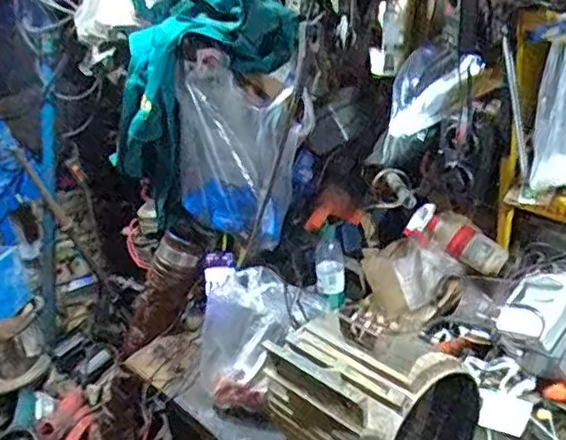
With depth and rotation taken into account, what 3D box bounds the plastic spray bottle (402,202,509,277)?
[{"bbox_3d":[0.374,0.039,1.318,0.222,0.081,0.072,31,42,34],"label":"plastic spray bottle"}]

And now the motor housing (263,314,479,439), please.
[{"bbox_3d":[0.127,0.296,0.935,0.253,0.271,0.226,15,32,42],"label":"motor housing"}]

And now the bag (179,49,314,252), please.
[{"bbox_3d":[-0.082,-0.152,1.342,0.303,0.383,0.117,1,24,20],"label":"bag"}]

